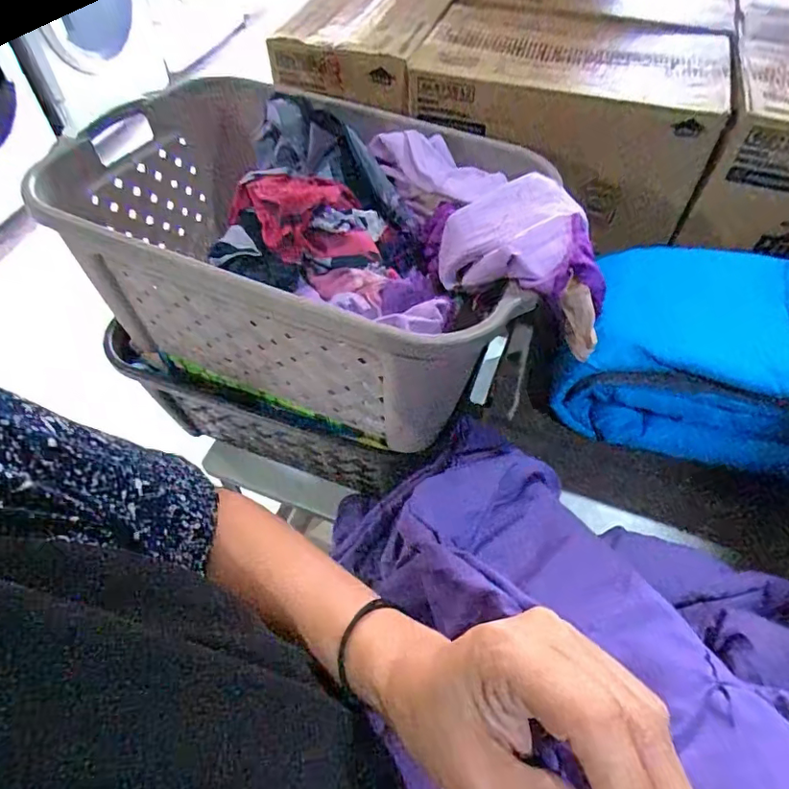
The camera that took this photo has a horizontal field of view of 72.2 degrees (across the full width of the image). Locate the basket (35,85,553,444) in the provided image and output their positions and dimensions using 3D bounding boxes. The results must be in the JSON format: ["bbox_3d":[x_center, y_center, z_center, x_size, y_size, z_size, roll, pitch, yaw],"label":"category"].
[{"bbox_3d":[-0.117,-0.183,0.709,0.551,0.285,0.379,17,57,12],"label":"basket"}]

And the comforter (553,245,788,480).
[{"bbox_3d":[0.446,-0.046,0.619,0.436,0.202,0.228,19,57,13],"label":"comforter"}]

